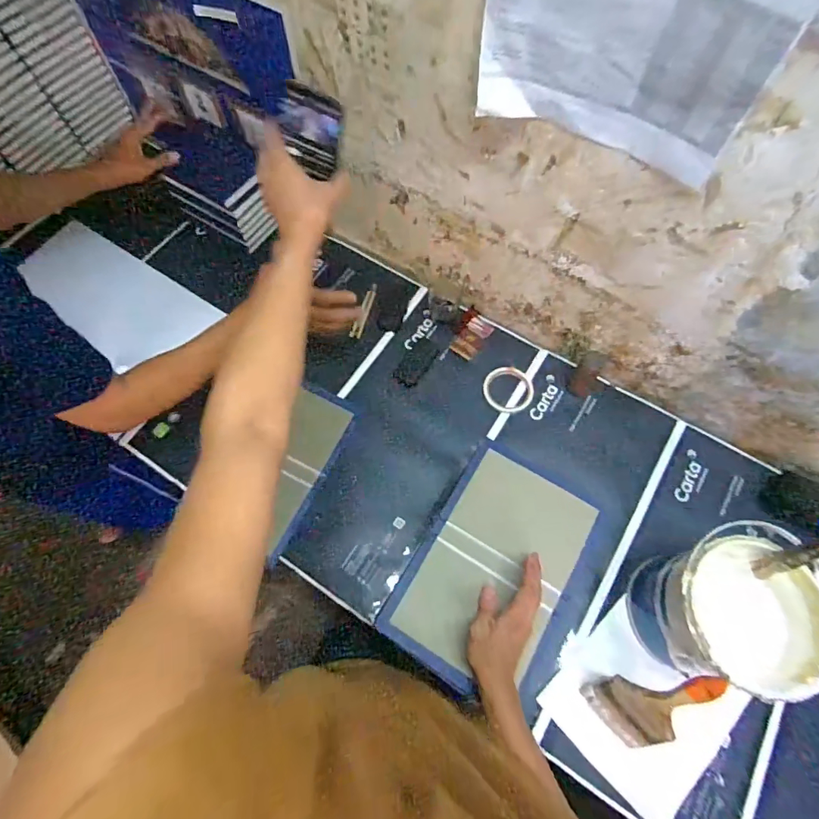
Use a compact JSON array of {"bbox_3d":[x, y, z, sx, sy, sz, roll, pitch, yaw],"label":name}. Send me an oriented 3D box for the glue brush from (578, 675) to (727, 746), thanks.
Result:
[{"bbox_3d":[0.340,0.403,0.632,0.016,0.218,0.105,-25,66,-42],"label":"glue brush"}]

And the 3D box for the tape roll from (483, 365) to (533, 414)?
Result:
[{"bbox_3d":[0.194,-0.039,0.897,0.096,0.012,0.089,0,67,0],"label":"tape roll"}]

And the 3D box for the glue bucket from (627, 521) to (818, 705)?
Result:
[{"bbox_3d":[0.455,0.281,0.672,0.195,0.204,0.201,0,67,0],"label":"glue bucket"}]

